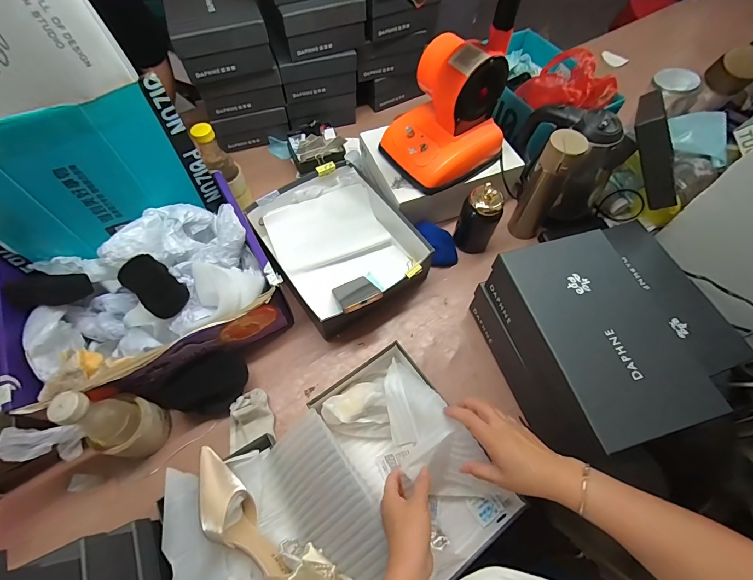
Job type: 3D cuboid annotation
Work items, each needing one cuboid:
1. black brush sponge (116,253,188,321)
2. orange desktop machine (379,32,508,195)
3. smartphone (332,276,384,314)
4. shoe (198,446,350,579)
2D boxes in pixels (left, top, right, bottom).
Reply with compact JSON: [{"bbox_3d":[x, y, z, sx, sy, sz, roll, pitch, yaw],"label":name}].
[{"bbox_3d":[-0.358,-0.005,0.589,0.120,0.043,0.064,36,67,17],"label":"black brush sponge"},{"bbox_3d":[0.133,-0.335,0.683,0.198,0.195,0.171,-34,68,-17],"label":"orange desktop machine"},{"bbox_3d":[-0.038,0.006,0.665,0.073,0.015,0.136,-20,20,-11],"label":"smartphone"},{"bbox_3d":[-0.149,0.345,0.494,0.281,0.100,0.070,33,67,16],"label":"shoe"}]

